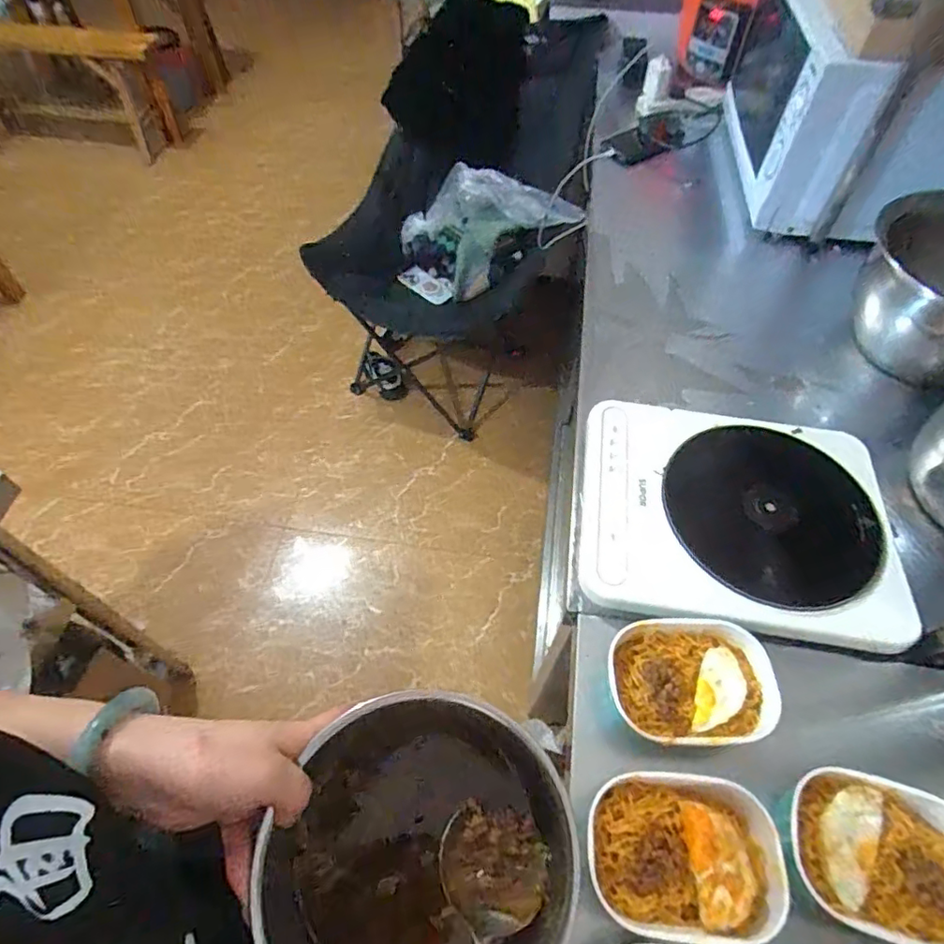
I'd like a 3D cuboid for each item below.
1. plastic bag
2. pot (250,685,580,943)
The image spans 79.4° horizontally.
[{"bbox_3d":[0.012,-0.660,1.543,0.439,0.213,0.286,-19,58,-14],"label":"plastic bag"},{"bbox_3d":[-0.038,0.222,0.333,0.178,0.085,0.177,-21,60,-14],"label":"pot"}]

